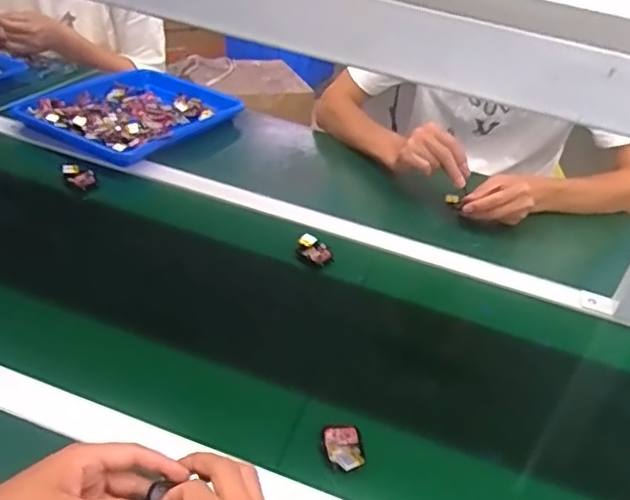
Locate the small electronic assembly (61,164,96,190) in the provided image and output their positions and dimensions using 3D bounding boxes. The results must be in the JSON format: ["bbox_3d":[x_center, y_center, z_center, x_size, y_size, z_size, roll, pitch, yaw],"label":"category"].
[{"bbox_3d":[-0.348,-0.111,0.929,0.037,0.017,0.054,-16,41,-30],"label":"small electronic assembly"}]

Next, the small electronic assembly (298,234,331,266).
[{"bbox_3d":[-0.002,-0.002,0.839,0.029,0.015,0.048,-18,43,-34],"label":"small electronic assembly"}]

